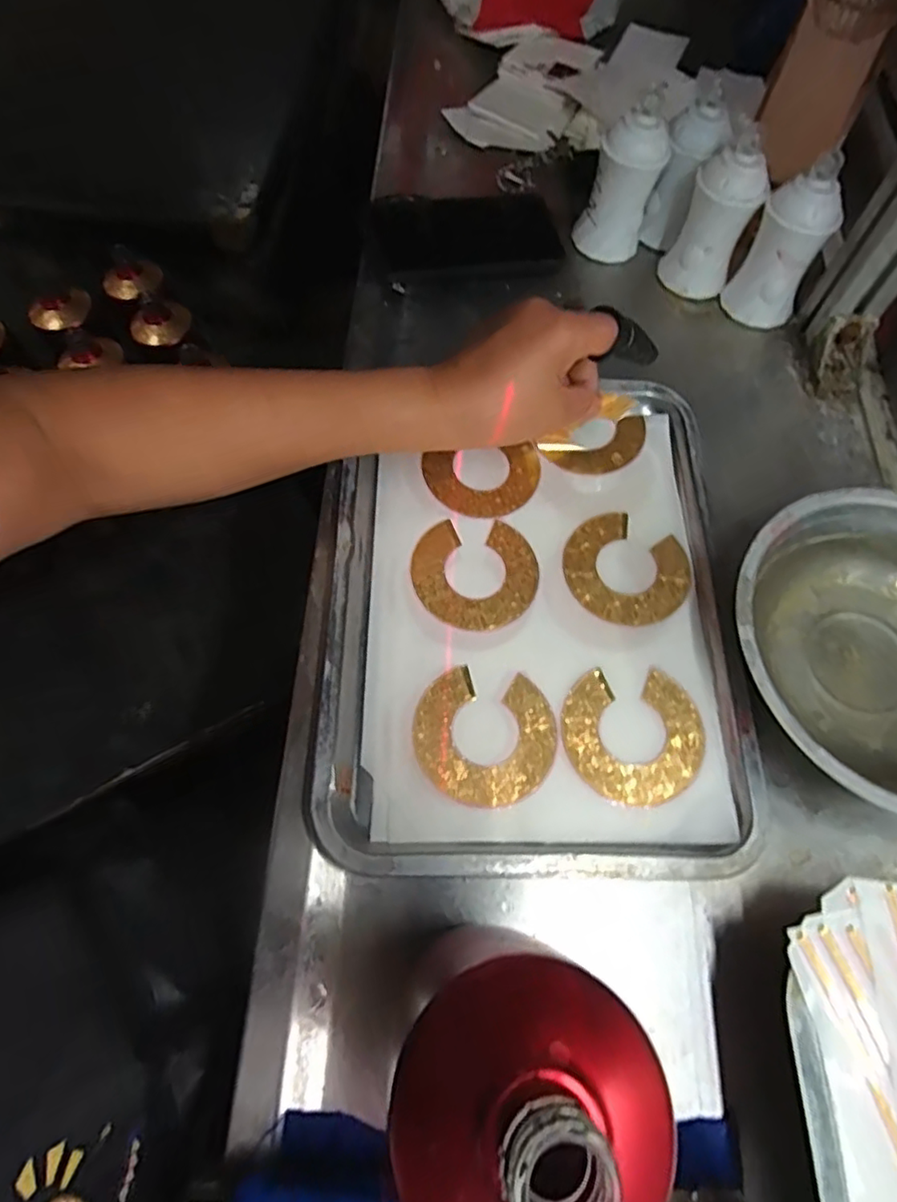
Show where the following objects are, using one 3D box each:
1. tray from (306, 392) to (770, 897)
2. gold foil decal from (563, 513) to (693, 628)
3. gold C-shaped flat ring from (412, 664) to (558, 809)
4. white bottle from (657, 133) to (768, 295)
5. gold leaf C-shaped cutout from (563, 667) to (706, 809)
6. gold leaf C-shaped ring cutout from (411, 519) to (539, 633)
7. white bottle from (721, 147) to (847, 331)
[{"bbox_3d":[0.052,0.001,0.408,0.252,0.023,0.326,3,67,-2],"label":"tray"},{"bbox_3d":[0.120,-0.020,0.424,0.083,0.004,0.077,27,69,8],"label":"gold foil decal"},{"bbox_3d":[0.022,0.081,0.375,0.083,0.004,0.079,1,67,-2],"label":"gold C-shaped flat ring"},{"bbox_3d":[0.218,-0.311,0.519,0.055,0.108,0.046,12,66,3],"label":"white bottle"},{"bbox_3d":[0.113,0.083,0.381,0.082,0.004,0.079,0,67,0],"label":"gold leaf C-shaped cutout"},{"bbox_3d":[0.018,-0.017,0.422,0.083,0.004,0.079,3,66,-7],"label":"gold leaf C-shaped ring cutout"},{"bbox_3d":[0.267,-0.277,0.501,0.054,0.114,0.048,15,66,4],"label":"white bottle"}]

